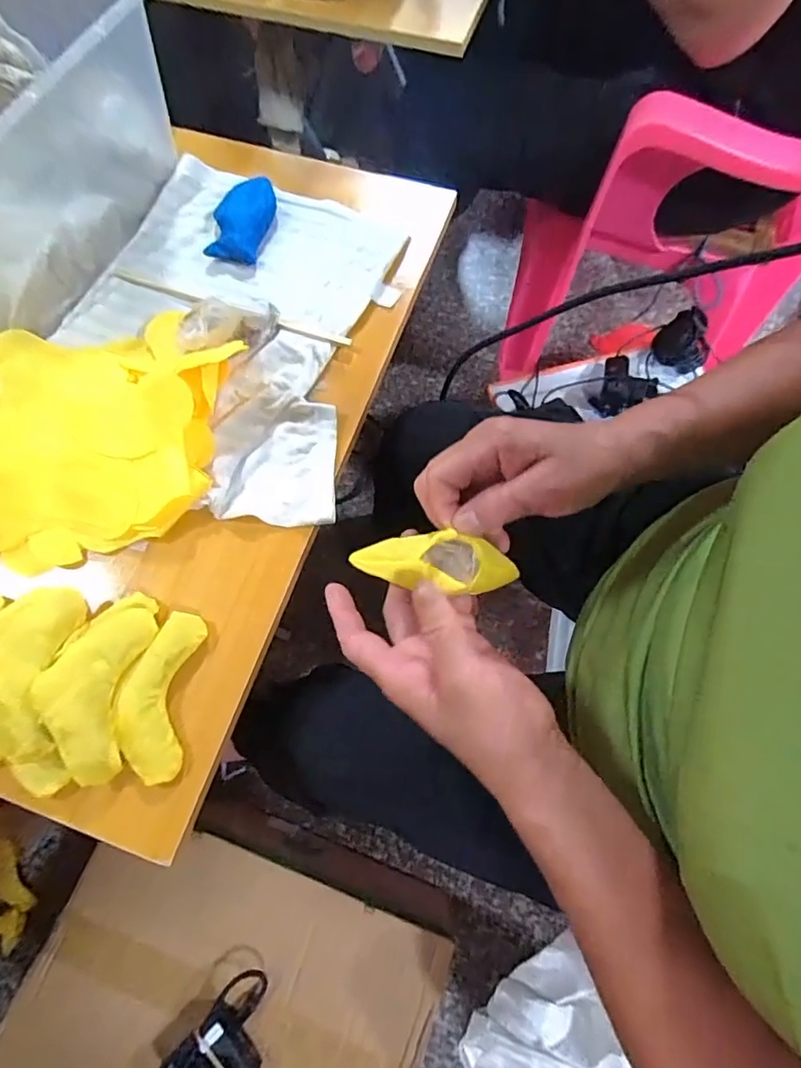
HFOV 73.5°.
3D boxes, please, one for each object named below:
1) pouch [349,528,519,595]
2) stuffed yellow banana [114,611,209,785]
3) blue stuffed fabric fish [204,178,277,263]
[{"bbox_3d":[0.023,0.017,0.316,0.100,0.034,0.029,5,70,-4],"label":"pouch"},{"bbox_3d":[-0.160,0.107,0.360,0.042,0.029,0.106,3,70,2],"label":"stuffed yellow banana"},{"bbox_3d":[-0.145,-0.290,0.493,0.050,0.013,0.090,8,70,4],"label":"blue stuffed fabric fish"}]

